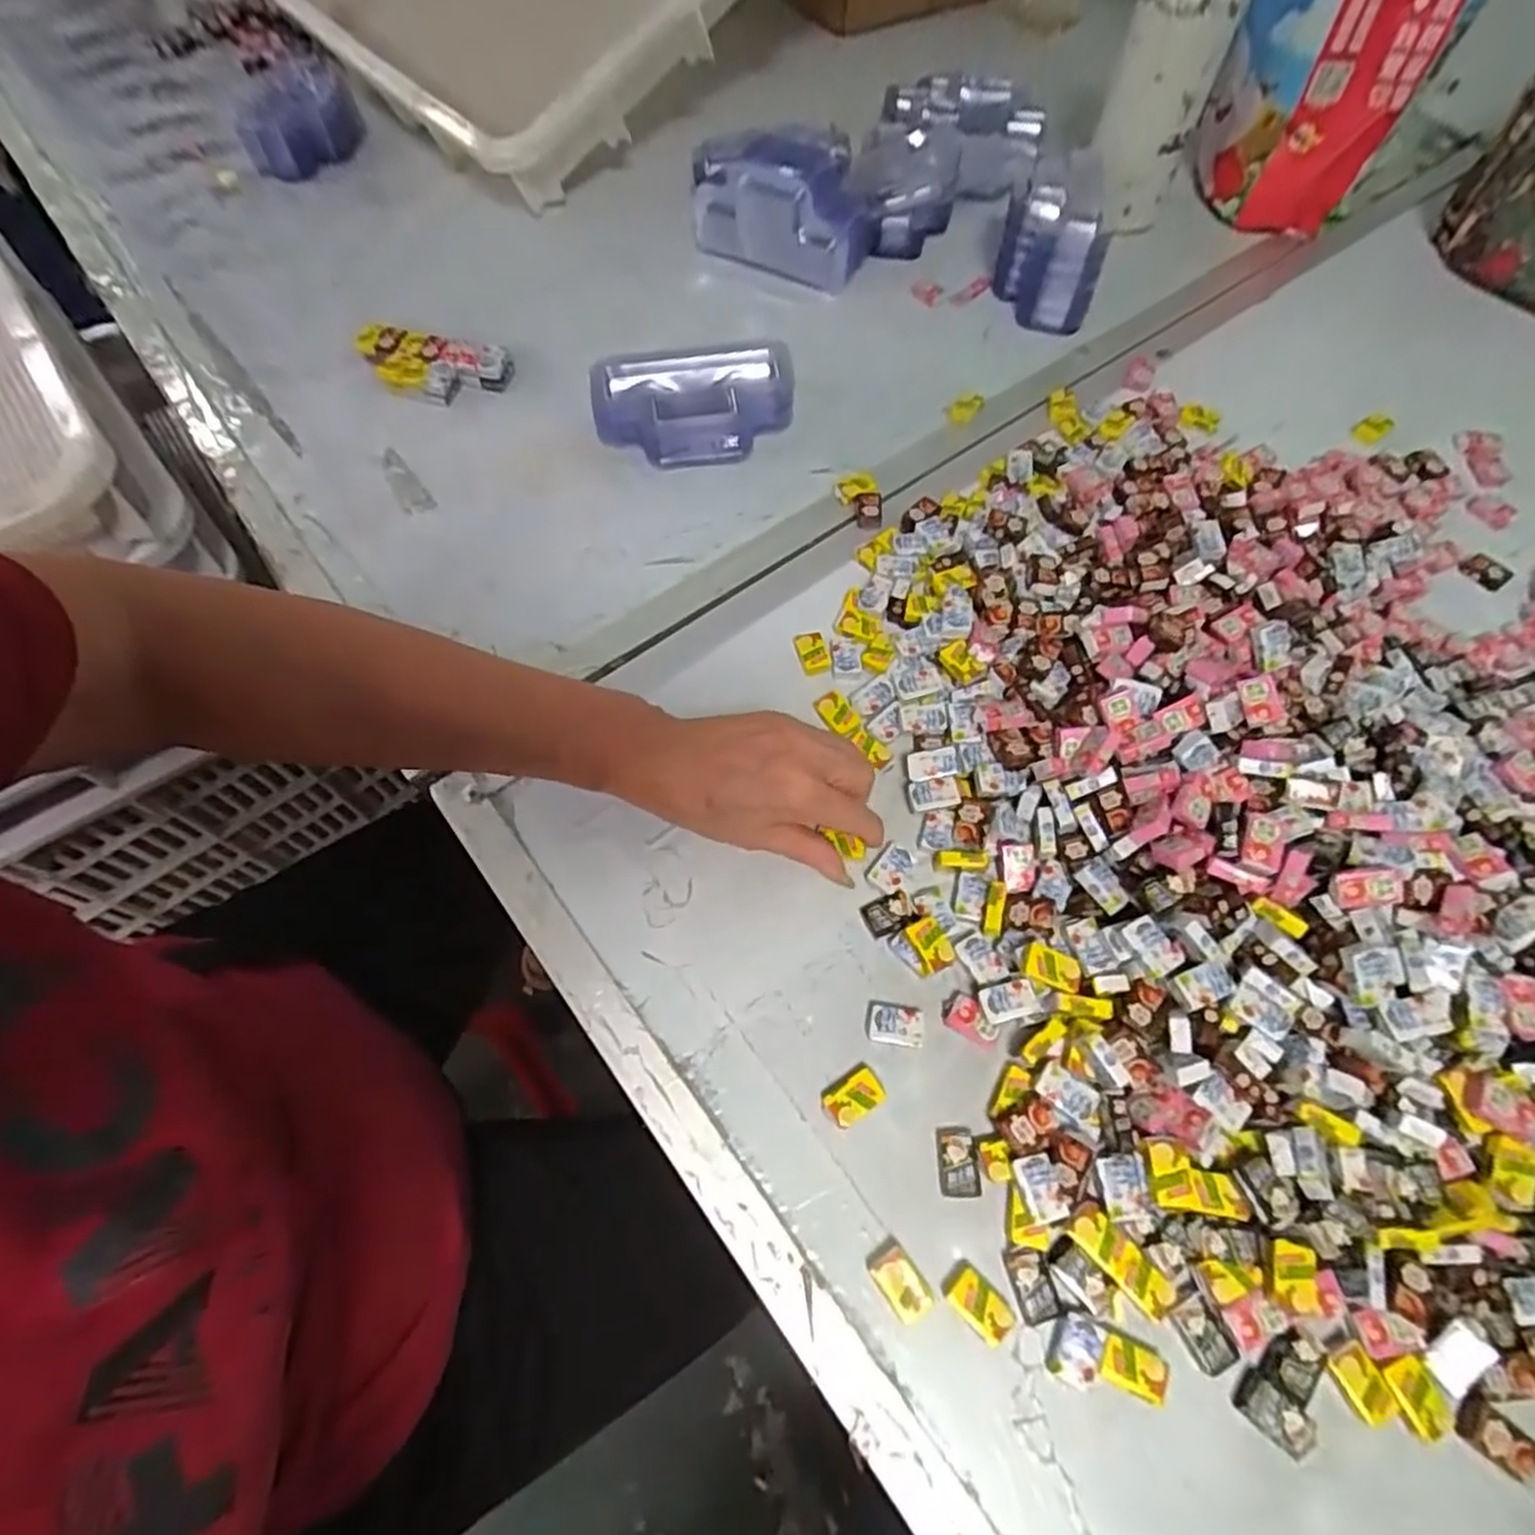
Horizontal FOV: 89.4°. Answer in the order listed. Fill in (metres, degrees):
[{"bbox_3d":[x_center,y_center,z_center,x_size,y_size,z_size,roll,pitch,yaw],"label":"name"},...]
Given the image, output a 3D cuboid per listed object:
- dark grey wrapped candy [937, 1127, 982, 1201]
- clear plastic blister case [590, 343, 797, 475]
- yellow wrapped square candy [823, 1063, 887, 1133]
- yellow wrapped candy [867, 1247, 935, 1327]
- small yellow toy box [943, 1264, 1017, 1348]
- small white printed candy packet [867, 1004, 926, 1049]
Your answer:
[{"bbox_3d":[0.087,0.180,0.354,0.017,0.007,0.029,-1,64,-1],"label":"dark grey wrapped candy"},{"bbox_3d":[-0.051,-0.255,0.549,0.142,0.042,0.074,-9,64,-5],"label":"clear plastic blister case"},{"bbox_3d":[0.041,0.156,0.366,0.029,0.009,0.018,-33,68,-16],"label":"yellow wrapped square candy"},{"bbox_3d":[0.058,0.223,0.334,0.017,0.004,0.026,-30,68,-15],"label":"yellow wrapped candy"},{"bbox_3d":[0.091,0.229,0.330,0.018,0.004,0.029,-40,71,-18],"label":"small yellow toy box"},{"bbox_3d":[0.063,0.127,0.381,0.027,0.009,0.019,7,64,3],"label":"small white printed candy packet"}]

